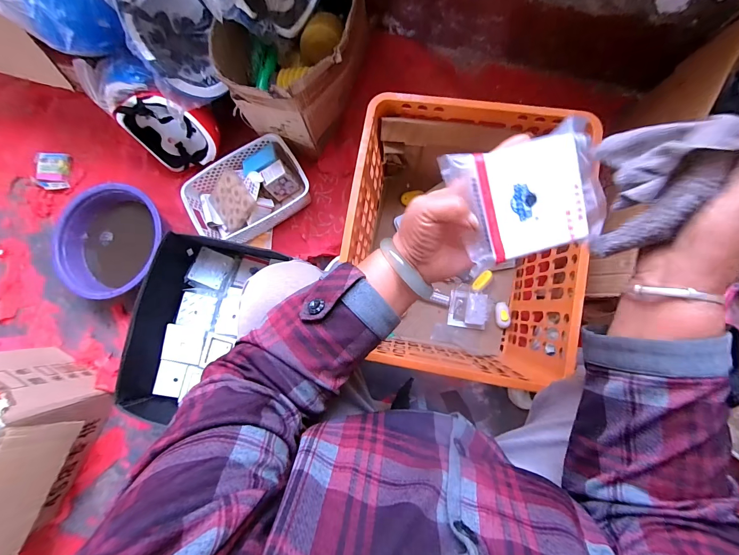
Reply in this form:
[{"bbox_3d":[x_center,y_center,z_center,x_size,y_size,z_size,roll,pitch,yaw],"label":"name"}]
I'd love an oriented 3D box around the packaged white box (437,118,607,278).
[{"bbox_3d":[0.140,-0.071,0.279,0.128,0.017,0.101,-17,98,1],"label":"packaged white box"}]

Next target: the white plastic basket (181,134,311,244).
[{"bbox_3d":[-0.310,-0.217,0.822,0.299,0.082,0.209,-28,82,3],"label":"white plastic basket"}]

